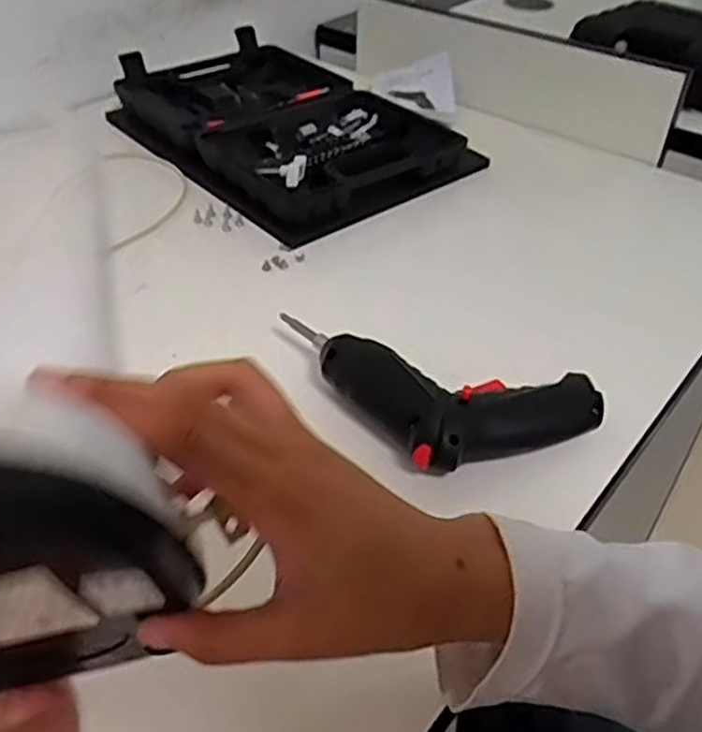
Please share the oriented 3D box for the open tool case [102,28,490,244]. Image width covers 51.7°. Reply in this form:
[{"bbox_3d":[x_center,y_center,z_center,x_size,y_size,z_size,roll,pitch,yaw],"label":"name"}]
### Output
[{"bbox_3d":[-0.069,-0.260,0.755,0.249,0.043,0.357,-28,49,-29],"label":"open tool case"}]

